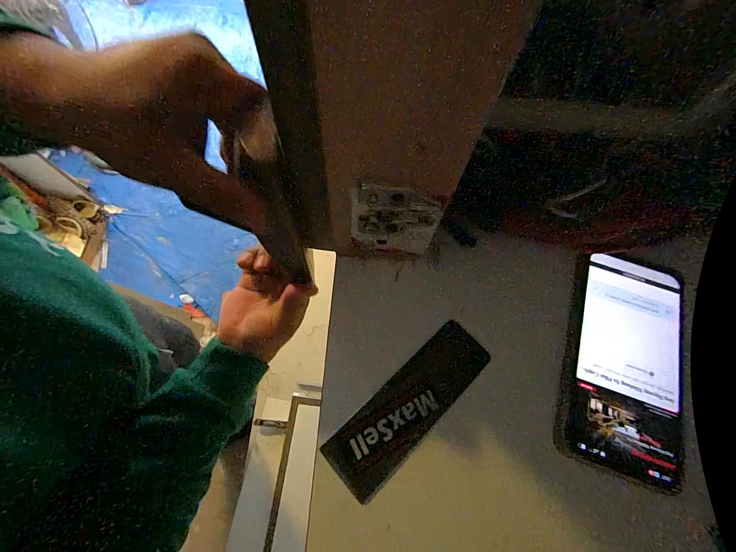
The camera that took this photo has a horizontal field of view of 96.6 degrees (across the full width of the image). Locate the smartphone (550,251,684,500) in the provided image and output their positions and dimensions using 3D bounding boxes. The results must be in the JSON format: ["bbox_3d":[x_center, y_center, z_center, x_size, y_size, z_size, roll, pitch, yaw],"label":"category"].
[{"bbox_3d":[0.189,0.058,0.239,0.079,0.007,0.159,19,72,6],"label":"smartphone"}]

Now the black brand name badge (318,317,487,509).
[{"bbox_3d":[0.031,0.089,0.231,0.131,0.012,0.042,-40,76,-16],"label":"black brand name badge"}]

